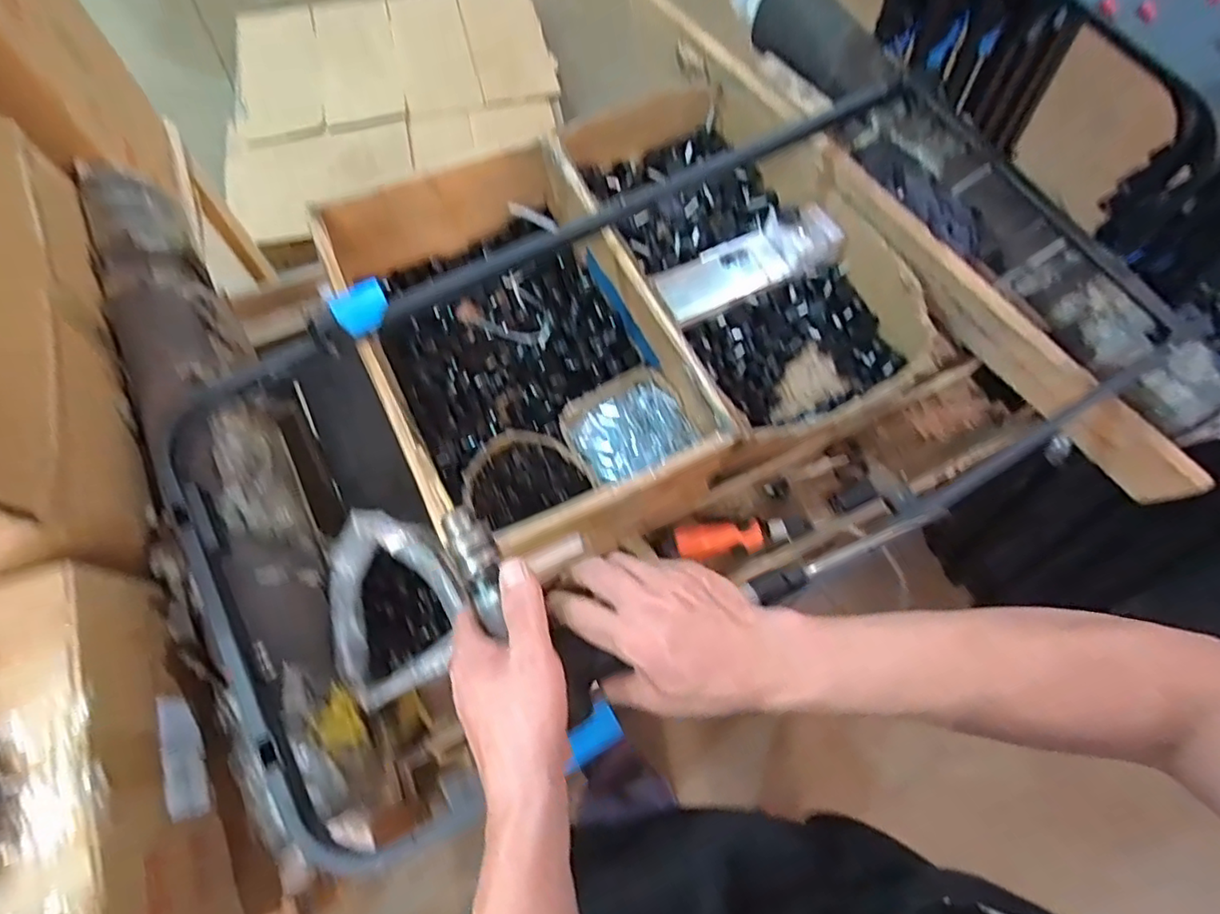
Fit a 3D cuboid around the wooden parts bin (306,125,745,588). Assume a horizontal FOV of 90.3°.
[{"bbox_3d":[-0.121,-0.140,0.804,0.353,0.164,0.536,-27,71,-12],"label":"wooden parts bin"}]

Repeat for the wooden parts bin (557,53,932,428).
[{"bbox_3d":[0.176,-0.315,0.909,0.353,0.145,0.639,-23,70,-11],"label":"wooden parts bin"}]

